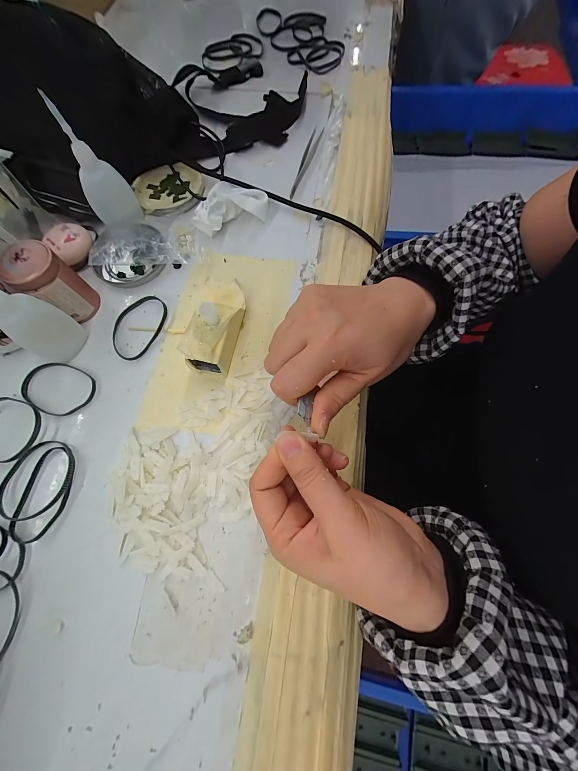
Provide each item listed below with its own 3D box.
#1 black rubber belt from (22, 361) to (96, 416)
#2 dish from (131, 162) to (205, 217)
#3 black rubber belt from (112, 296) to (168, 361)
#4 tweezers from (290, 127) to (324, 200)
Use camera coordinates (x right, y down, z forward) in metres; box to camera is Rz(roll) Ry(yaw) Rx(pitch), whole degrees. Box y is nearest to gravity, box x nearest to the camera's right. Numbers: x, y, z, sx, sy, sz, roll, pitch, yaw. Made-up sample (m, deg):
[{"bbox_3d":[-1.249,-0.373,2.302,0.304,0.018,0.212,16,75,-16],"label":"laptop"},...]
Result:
[{"bbox_3d":[-0.214,0.002,0.265,0.063,0.006,0.050,32,75,11],"label":"black rubber belt"},{"bbox_3d":[-0.141,-0.232,0.342,0.076,0.017,0.081,0,71,1],"label":"dish"},{"bbox_3d":[-0.150,-0.061,0.284,0.049,0.009,0.070,31,75,11],"label":"black rubber belt"},{"bbox_3d":[0.020,-0.278,0.352,0.014,0.007,0.121,19,73,7],"label":"tweezers"}]

